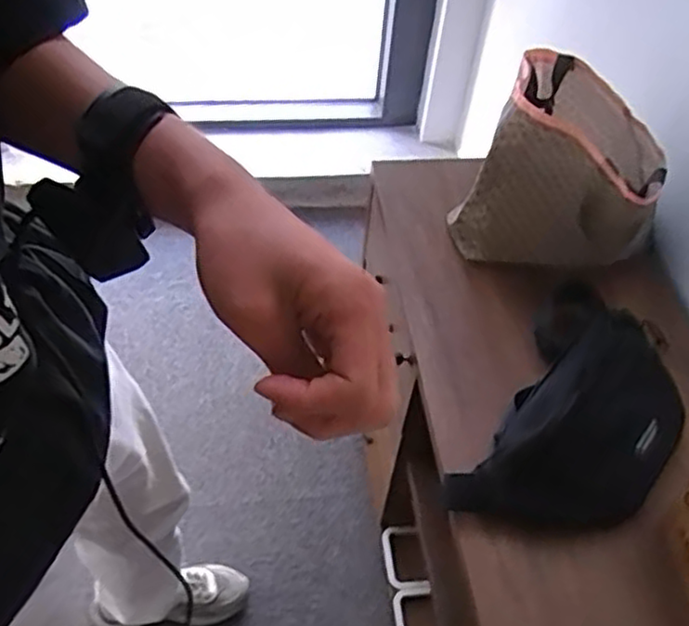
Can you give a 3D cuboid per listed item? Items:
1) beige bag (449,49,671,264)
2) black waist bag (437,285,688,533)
[{"bbox_3d":[0.313,-0.199,0.969,0.242,0.234,0.241,27,53,19],"label":"beige bag"},{"bbox_3d":[0.279,0.100,0.800,0.182,0.104,0.351,26,53,19],"label":"black waist bag"}]

